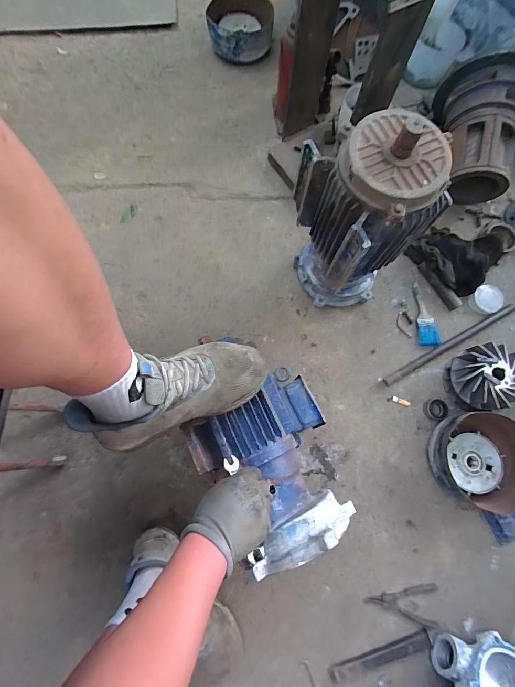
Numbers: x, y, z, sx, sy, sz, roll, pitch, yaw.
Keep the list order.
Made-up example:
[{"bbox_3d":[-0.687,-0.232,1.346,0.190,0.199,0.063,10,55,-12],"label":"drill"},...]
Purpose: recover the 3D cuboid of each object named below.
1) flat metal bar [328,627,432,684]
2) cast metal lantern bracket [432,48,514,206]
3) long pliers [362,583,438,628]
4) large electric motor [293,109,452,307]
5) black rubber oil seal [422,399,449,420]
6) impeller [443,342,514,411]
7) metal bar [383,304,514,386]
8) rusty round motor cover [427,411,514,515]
[{"bbox_3d":[0.241,0.615,0.654,0.204,0.011,0.033,-16,77,-7],"label":"flat metal bar"},{"bbox_3d":[0.577,-0.516,0.831,0.227,0.214,0.271,5,75,-2],"label":"cast metal lantern bracket"},{"bbox_3d":[0.298,0.537,0.679,0.154,0.008,0.070,-2,75,-3],"label":"long pliers"},{"bbox_3d":[0.188,-0.219,0.648,0.182,0.404,0.190,-24,78,-9],"label":"large electric motor"},{"bbox_3d":[0.410,0.152,0.767,0.048,0.017,0.046,-5,76,-4],"label":"black rubber oil seal"},{"bbox_3d":[0.485,0.075,0.722,0.124,0.096,0.129,-6,76,-4],"label":"impeller"},{"bbox_3d":[0.471,-0.001,0.809,0.395,0.015,0.021,-28,78,-9],"label":"metal bar"},{"bbox_3d":[0.474,0.247,0.713,0.197,0.084,0.189,1,75,-3],"label":"rusty round motor cover"}]

